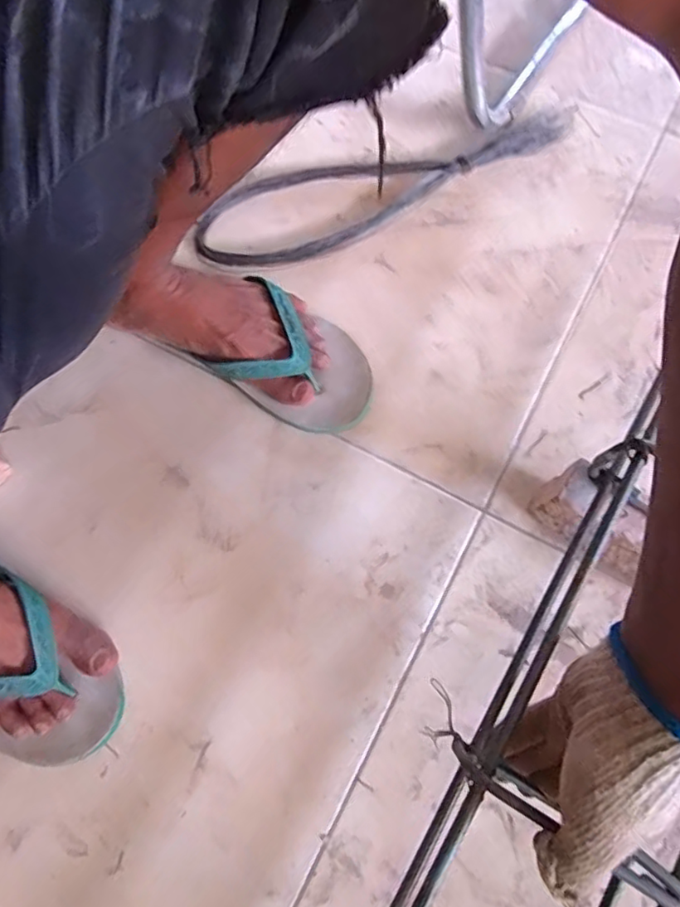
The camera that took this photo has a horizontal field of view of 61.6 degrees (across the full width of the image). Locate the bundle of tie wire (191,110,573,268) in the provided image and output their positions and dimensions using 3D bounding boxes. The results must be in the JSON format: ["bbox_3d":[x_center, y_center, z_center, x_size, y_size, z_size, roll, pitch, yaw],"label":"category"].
[{"bbox_3d":[0.046,-0.303,0.631,0.434,0.021,0.107,-23,74,-5],"label":"bundle of tie wire"}]

